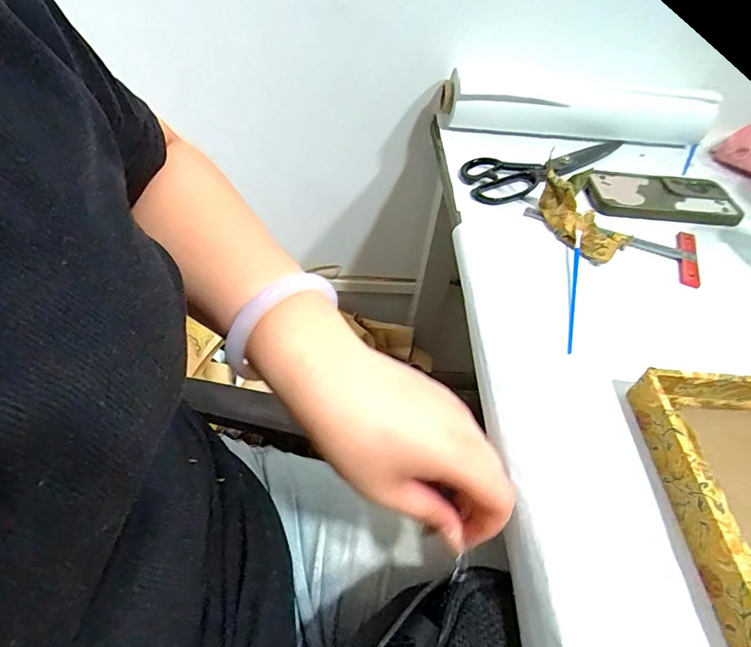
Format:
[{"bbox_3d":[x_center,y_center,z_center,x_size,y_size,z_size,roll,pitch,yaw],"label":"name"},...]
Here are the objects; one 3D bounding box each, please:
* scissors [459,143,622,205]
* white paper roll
[{"bbox_3d":[0.211,-0.191,0.530,0.239,0.024,0.080,-18,52,-21],"label":"scissors"},{"bbox_3d":[0.266,-0.278,0.576,0.353,0.068,0.060,6,47,-1],"label":"white paper roll"}]

